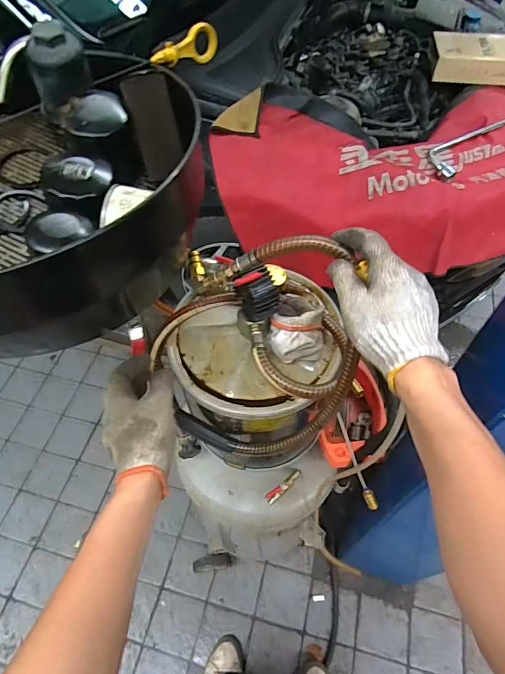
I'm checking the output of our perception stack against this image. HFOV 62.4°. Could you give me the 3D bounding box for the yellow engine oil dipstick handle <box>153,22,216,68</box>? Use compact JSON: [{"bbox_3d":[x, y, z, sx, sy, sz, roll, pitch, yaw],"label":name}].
[{"bbox_3d":[-0.077,-0.335,0.486,0.091,0.035,0.012,-37,62,-22],"label":"yellow engine oil dipstick handle"}]

